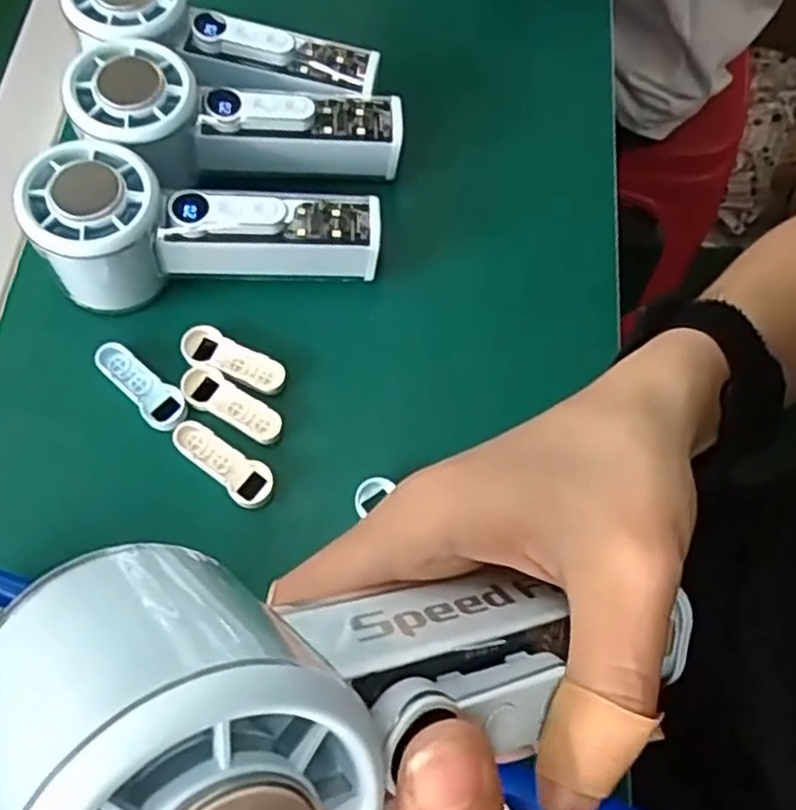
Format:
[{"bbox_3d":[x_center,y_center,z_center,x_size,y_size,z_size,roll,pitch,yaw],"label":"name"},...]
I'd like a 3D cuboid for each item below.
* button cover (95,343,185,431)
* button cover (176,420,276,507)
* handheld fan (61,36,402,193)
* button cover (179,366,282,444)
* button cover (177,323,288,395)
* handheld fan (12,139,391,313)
[{"bbox_3d":[-0.117,-0.009,0.338,0.052,0.006,0.018,39,72,13],"label":"button cover"},{"bbox_3d":[-0.077,0.025,0.326,0.050,0.005,0.018,34,71,11],"label":"button cover"},{"bbox_3d":[-0.076,-0.130,0.360,0.153,0.049,0.054,3,67,-16],"label":"handheld fan"},{"bbox_3d":[-0.075,0.000,0.337,0.051,0.005,0.017,29,70,10],"label":"button cover"},{"bbox_3d":[-0.076,-0.020,0.343,0.051,0.006,0.019,28,70,9],"label":"button cover"},{"bbox_3d":[-0.084,-0.082,0.337,0.147,0.057,0.053,-6,68,-4],"label":"handheld fan"}]

